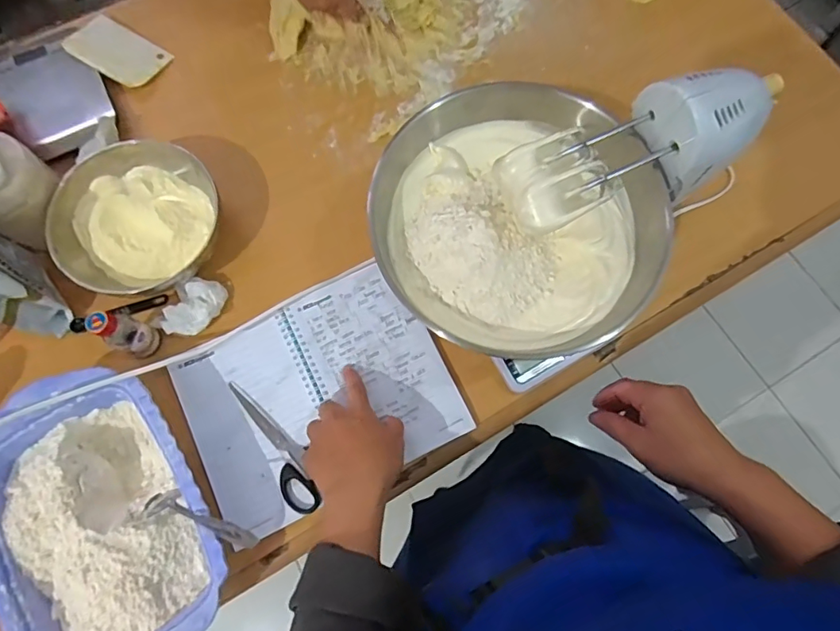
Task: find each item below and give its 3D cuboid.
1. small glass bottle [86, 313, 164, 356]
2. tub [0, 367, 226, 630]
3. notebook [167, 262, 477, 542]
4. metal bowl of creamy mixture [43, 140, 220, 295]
[{"bbox_3d":[-0.291,0.020,0.506,0.027,0.097,0.033,24,76,9],"label":"small glass bottle"},{"bbox_3d":[-0.287,0.188,0.467,0.175,0.071,0.275,-33,76,-7],"label":"tub"},{"bbox_3d":[-0.107,0.082,0.532,0.261,0.014,0.206,-26,77,-7],"label":"notebook"},{"bbox_3d":[-0.301,-0.108,0.563,0.157,0.056,0.174,8,75,1],"label":"metal bowl of creamy mixture"}]

